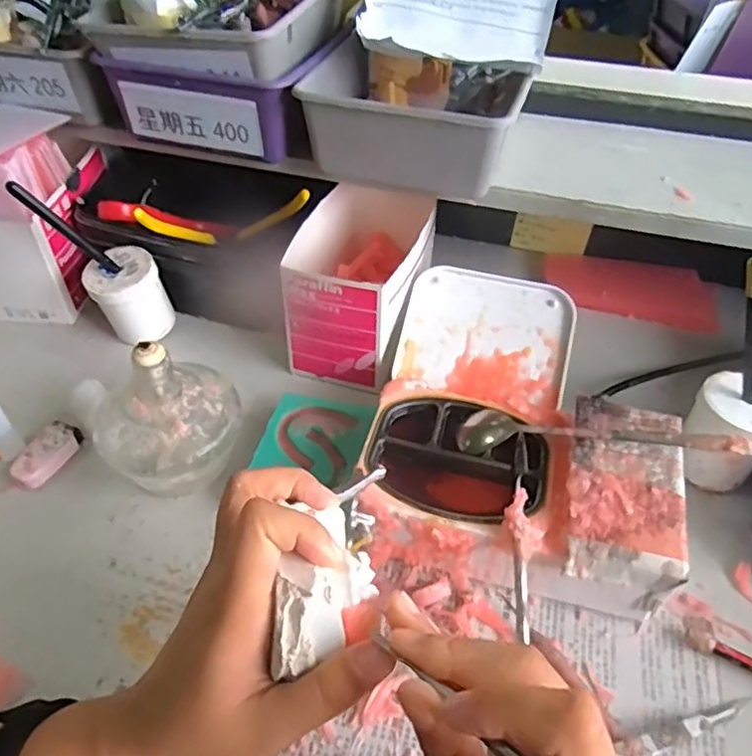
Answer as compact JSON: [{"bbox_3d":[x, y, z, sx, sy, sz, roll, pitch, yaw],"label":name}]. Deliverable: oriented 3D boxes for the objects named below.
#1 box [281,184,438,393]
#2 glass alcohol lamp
[{"bbox_3d":[-0.009,-0.087,0.524,0.093,0.100,0.177,13,46,9],"label":"box"},{"bbox_3d":[-0.133,0.031,0.396,0.093,0.100,0.077,-14,48,-17],"label":"glass alcohol lamp"}]

